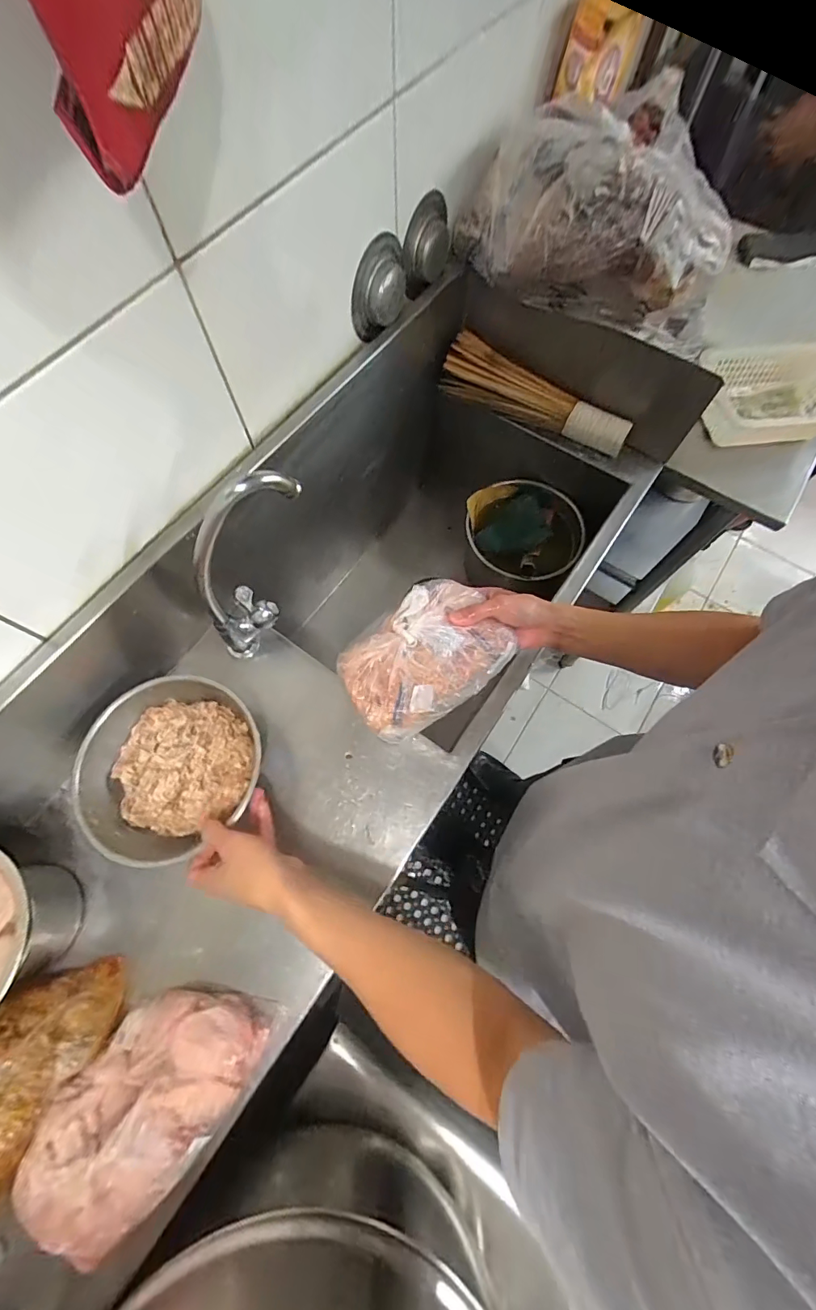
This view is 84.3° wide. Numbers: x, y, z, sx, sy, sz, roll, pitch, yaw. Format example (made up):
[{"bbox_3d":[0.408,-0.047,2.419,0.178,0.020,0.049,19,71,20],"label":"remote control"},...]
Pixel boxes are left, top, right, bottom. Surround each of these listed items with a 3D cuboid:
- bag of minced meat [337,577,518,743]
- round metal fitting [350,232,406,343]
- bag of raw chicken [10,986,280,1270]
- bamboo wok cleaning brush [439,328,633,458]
[{"bbox_3d":[0.019,0.000,0.515,0.188,0.042,0.129,-36,75,-12],"label":"bag of minced meat"},{"bbox_3d":[-0.032,-0.453,0.555,0.035,0.118,0.104,30,73,10],"label":"round metal fitting"},{"bbox_3d":[-0.231,0.393,0.401,0.128,0.069,0.194,36,74,12],"label":"bag of raw chicken"},{"bbox_3d":[0.193,-0.392,0.681,0.295,0.062,0.052,24,72,8],"label":"bamboo wok cleaning brush"}]

